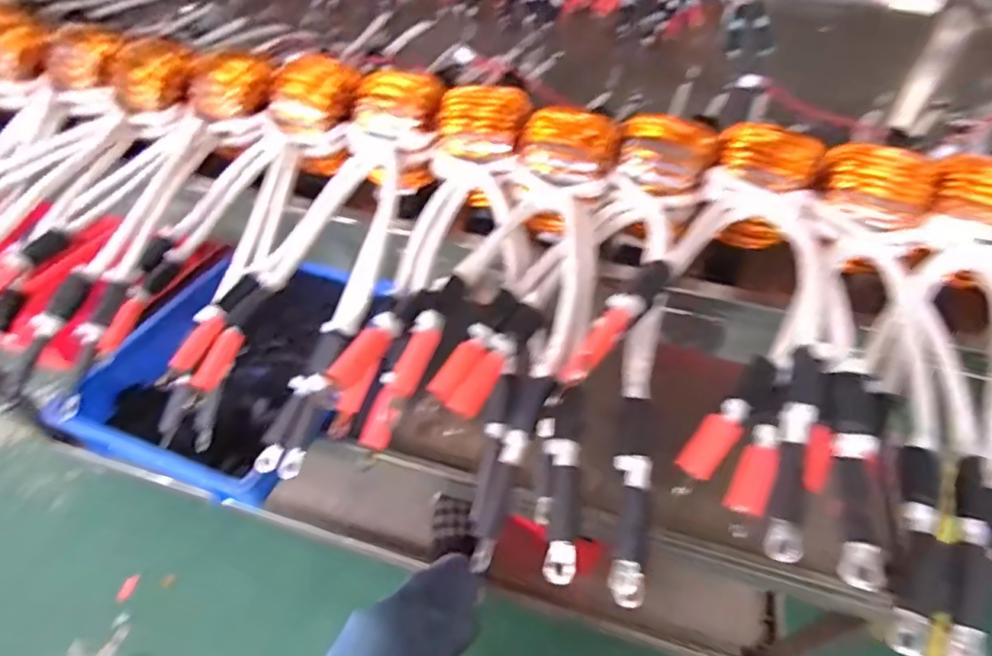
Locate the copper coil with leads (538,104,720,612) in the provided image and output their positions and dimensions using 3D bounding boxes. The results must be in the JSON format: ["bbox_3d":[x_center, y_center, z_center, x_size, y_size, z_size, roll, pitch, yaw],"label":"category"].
[{"bbox_3d":[0.079,-0.016,0.324,0.061,0.065,0.308,14,50,10],"label":"copper coil with leads"}]

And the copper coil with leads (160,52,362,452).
[{"bbox_3d":[-0.164,-0.077,0.412,0.072,0.068,0.325,9,68,6],"label":"copper coil with leads"}]

